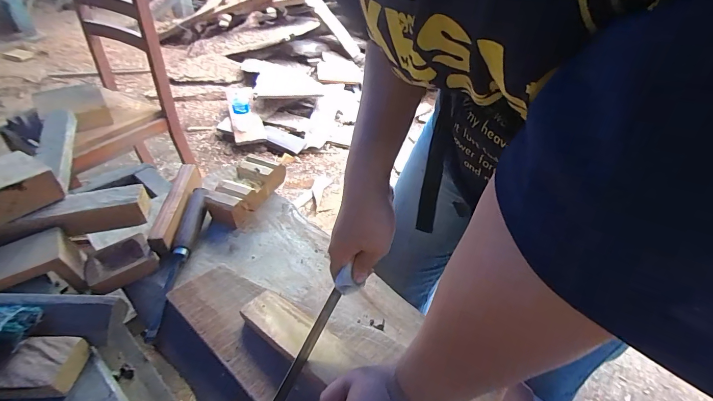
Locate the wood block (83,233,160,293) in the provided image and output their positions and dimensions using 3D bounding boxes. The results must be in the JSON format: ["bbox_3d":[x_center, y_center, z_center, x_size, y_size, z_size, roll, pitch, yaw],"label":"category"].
[{"bbox_3d":[-0.338,0.088,0.504,0.082,0.027,0.064,-24,47,-28],"label":"wood block"}]

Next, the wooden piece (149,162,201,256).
[{"bbox_3d":[-0.288,0.005,0.569,0.033,0.036,0.171,0,40,-3],"label":"wooden piece"}]

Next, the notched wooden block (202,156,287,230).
[{"bbox_3d":[-0.195,-0.020,0.622,0.073,0.052,0.147,17,43,16],"label":"notched wooden block"}]

